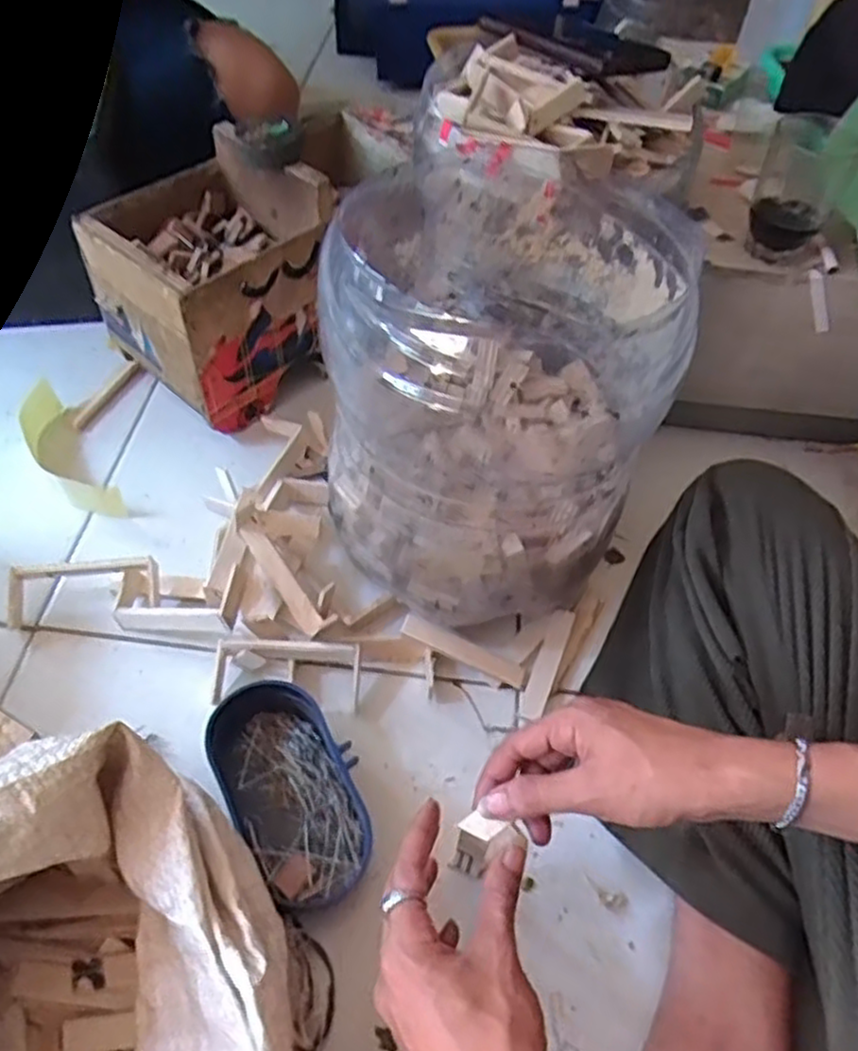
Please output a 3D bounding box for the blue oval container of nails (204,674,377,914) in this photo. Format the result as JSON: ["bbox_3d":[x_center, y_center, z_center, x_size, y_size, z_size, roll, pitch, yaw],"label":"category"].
[{"bbox_3d":[-0.099,0.187,0.519,0.087,0.040,0.158,-26,59,-22],"label":"blue oval container of nails"}]

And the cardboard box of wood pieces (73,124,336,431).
[{"bbox_3d":[-0.206,-0.232,0.722,0.170,0.200,0.189,31,57,19],"label":"cardboard box of wood pieces"}]

